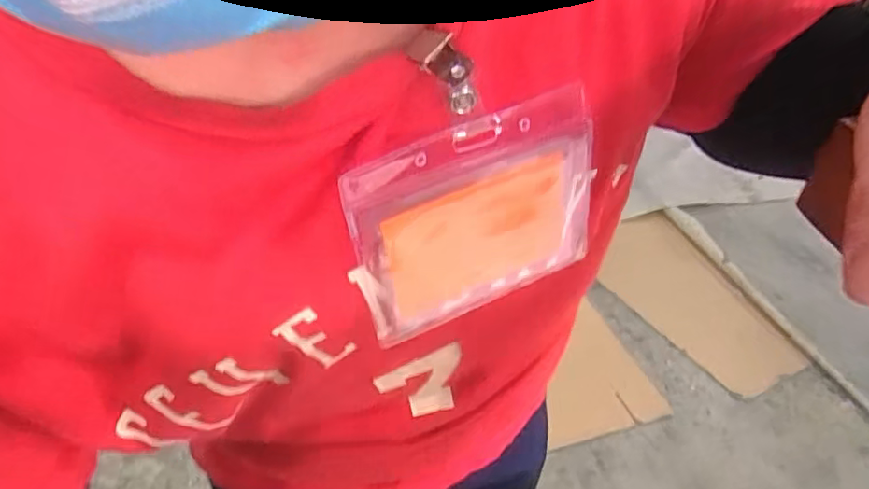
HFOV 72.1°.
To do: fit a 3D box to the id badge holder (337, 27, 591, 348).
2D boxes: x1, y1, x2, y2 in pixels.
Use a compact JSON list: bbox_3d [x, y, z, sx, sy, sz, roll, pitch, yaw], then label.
[{"bbox_3d":[0.017,-0.021,0.228,0.104,0.114,0.009,-22,41,-17],"label":"id badge holder"}]

